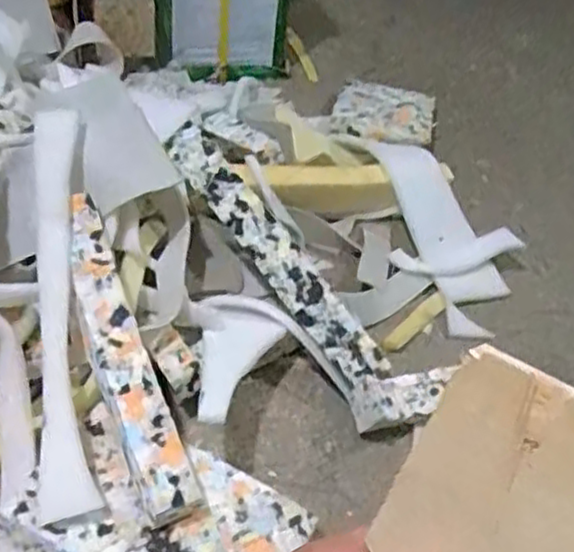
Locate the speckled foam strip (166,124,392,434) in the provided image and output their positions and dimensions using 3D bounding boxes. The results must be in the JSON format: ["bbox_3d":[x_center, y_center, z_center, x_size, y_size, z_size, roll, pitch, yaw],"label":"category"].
[{"bbox_3d":[-0.006,-0.013,0.779,0.051,0.031,0.377,-24,68,-33],"label":"speckled foam strip"}]

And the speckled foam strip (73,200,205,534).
[{"bbox_3d":[-0.141,0.063,0.637,0.049,0.029,0.293,-13,65,-24],"label":"speckled foam strip"}]

